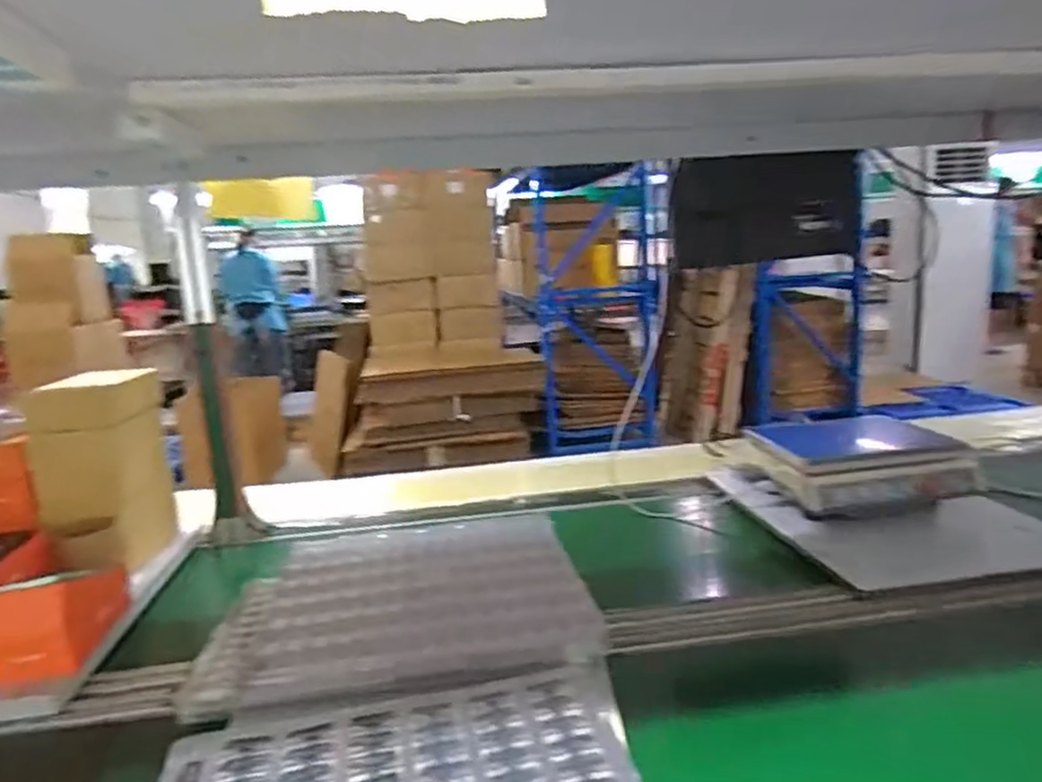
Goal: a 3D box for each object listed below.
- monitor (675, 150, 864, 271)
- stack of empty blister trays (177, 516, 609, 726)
[{"bbox_3d":[0.479,-0.351,1.400,0.336,0.246,0.031,0,44,13],"label":"monitor"},{"bbox_3d":[-0.155,0.264,0.933,0.448,0.051,0.405,-5,11,-8],"label":"stack of empty blister trays"}]

